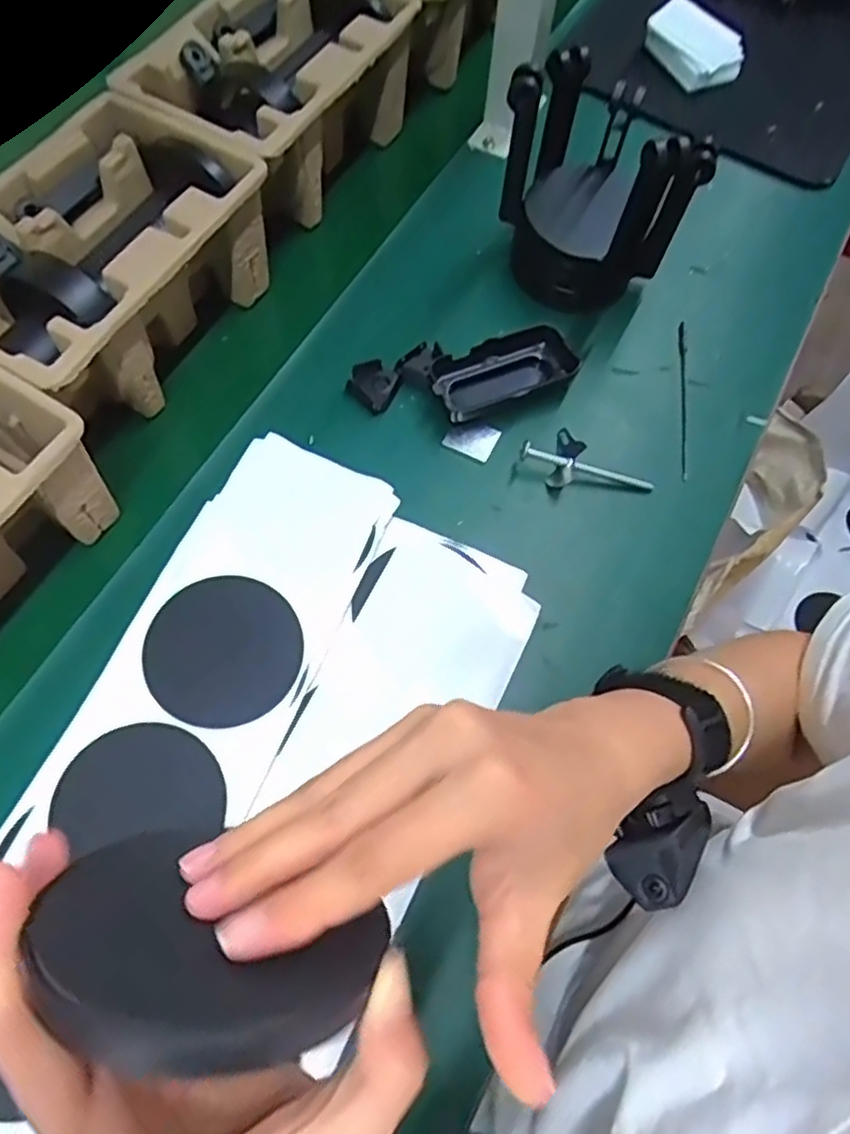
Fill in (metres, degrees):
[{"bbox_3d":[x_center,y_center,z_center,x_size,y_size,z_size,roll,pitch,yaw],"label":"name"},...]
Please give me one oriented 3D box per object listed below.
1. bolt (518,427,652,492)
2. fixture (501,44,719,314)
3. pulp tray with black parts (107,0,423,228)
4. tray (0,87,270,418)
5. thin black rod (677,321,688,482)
[{"bbox_3d":[0.118,-0.077,0.513,0.098,0.019,0.044,17,67,-6],"label":"bolt"},{"bbox_3d":[0.133,-0.289,0.534,0.135,0.143,0.104,37,69,13],"label":"fixture"},{"bbox_3d":[-0.115,-0.387,0.584,0.137,0.096,0.226,29,67,10],"label":"pulp tray with black parts"},{"bbox_3d":[-0.224,-0.203,0.499,0.146,0.097,0.226,27,67,9],"label":"tray"},{"bbox_3d":[0.201,-0.132,0.547,0.006,0.007,0.148,7,66,5],"label":"thin black rod"}]

